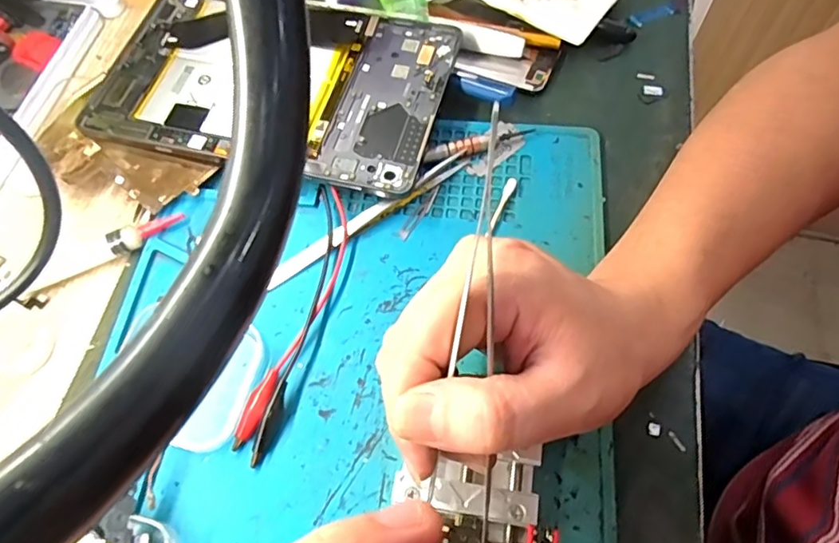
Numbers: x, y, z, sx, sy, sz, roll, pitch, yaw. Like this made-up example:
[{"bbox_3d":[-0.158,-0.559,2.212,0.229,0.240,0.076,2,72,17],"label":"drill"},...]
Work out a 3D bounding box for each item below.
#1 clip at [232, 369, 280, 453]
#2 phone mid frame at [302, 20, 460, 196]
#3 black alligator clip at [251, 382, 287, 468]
[{"bbox_3d":[-0.077,0.065,0.266,0.011,0.006,0.039,16,66,9],"label":"clip"},{"bbox_3d":[-0.017,-0.100,0.331,0.059,0.006,0.124,14,66,11],"label":"phone mid frame"},{"bbox_3d":[-0.070,0.071,0.262,0.009,0.008,0.039,13,65,7],"label":"black alligator clip"}]

